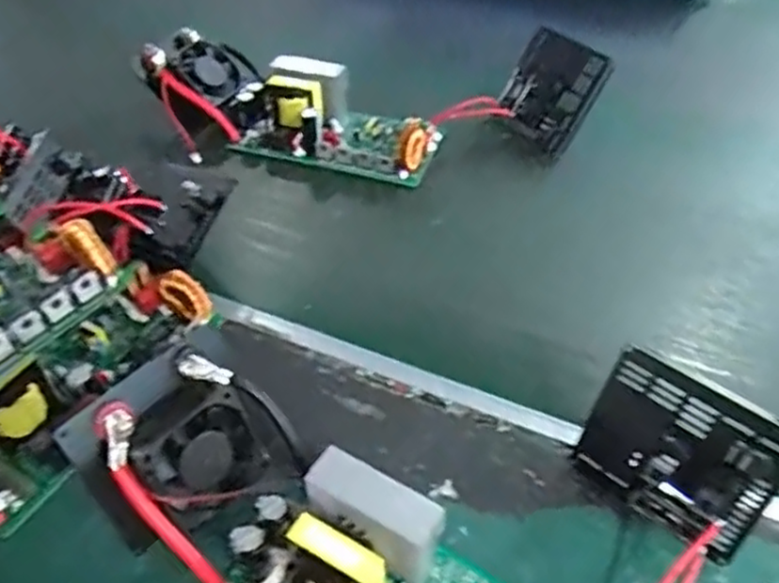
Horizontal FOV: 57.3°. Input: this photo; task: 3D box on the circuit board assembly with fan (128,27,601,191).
[{"bbox_3d":[-0.015,-0.168,0.655,0.406,0.090,0.137,3,46,2],"label":"circuit board assembly with fan"}]

